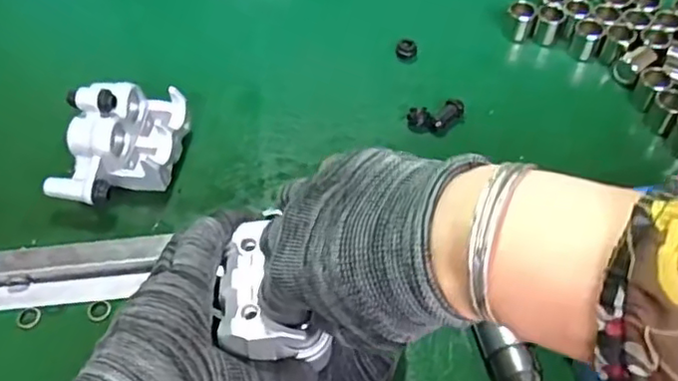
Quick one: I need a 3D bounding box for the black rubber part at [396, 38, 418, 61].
[{"bbox_3d":[0.059,-0.125,0.555,0.014,0.012,0.019,-28,60,-18],"label":"black rubber part"}]

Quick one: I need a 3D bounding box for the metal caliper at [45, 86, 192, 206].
[{"bbox_3d":[-0.161,-0.036,0.466,0.080,0.065,0.104,6,56,5],"label":"metal caliper"}]

